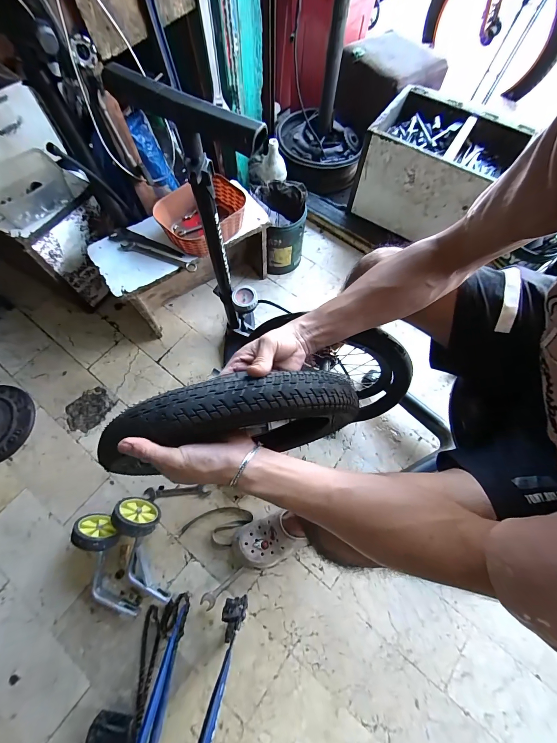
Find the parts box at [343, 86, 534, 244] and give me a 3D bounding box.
[{"bbox_3d":[0.498,-0.641,0.963,0.391,0.255,0.298,34,73,12],"label":"parts box"}]

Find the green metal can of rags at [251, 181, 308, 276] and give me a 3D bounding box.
[{"bbox_3d":[0.010,-0.457,0.966,0.147,0.228,0.163,-16,70,-8],"label":"green metal can of rags"}]

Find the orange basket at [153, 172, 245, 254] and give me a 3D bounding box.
[{"bbox_3d":[-0.192,-0.396,0.757,0.158,0.079,0.212,42,75,14],"label":"orange basket"}]

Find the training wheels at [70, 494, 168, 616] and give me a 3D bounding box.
[{"bbox_3d":[-0.357,0.425,0.679,0.171,0.095,0.240,-16,70,-8],"label":"training wheels"}]

